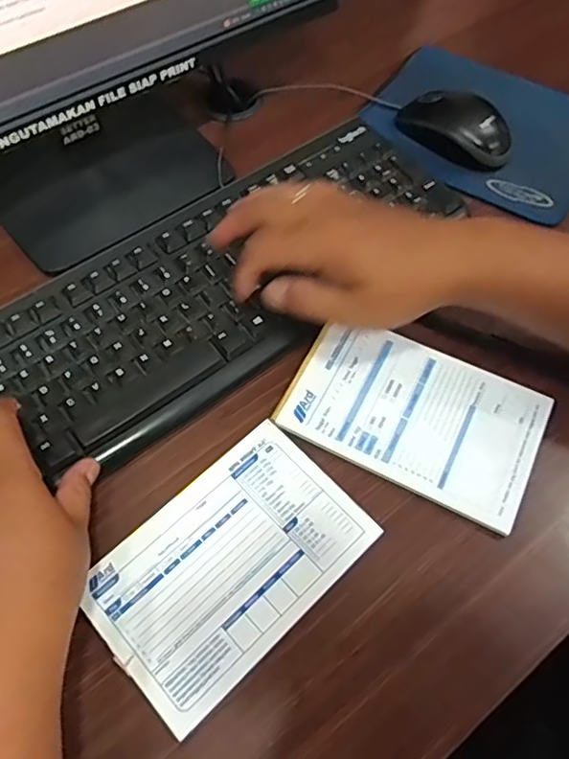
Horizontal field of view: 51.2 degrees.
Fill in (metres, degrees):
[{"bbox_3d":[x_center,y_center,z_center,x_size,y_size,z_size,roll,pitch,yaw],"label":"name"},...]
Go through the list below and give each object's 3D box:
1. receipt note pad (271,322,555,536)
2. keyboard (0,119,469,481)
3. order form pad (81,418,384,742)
[{"bbox_3d":[0.089,0.022,0.410,0.166,0.004,0.104,26,65,13],"label":"receipt note pad"},{"bbox_3d":[-0.058,-0.068,0.451,0.428,0.018,0.148,-35,67,-18],"label":"keyboard"},{"bbox_3d":[-0.034,0.111,0.365,0.162,0.004,0.107,-40,69,-19],"label":"order form pad"}]

